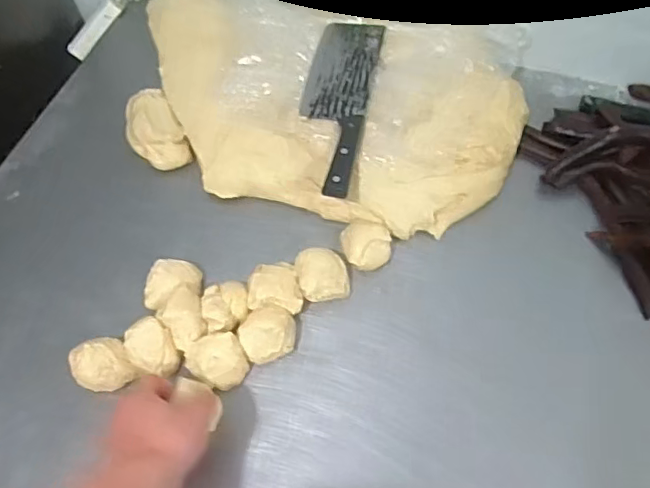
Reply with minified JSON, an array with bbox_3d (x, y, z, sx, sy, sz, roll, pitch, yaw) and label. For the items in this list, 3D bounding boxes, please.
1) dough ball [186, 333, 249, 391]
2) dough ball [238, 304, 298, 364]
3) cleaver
[{"bbox_3d":[-0.111,0.120,0.599,0.055,0.031,0.053,-1,60,2],"label":"dough ball"},{"bbox_3d":[-0.060,0.094,0.615,0.059,0.030,0.054,-1,57,2],"label":"dough ball"},{"bbox_3d":[0.013,-0.183,0.718,0.084,0.017,0.282,9,61,8],"label":"cleaver"}]

